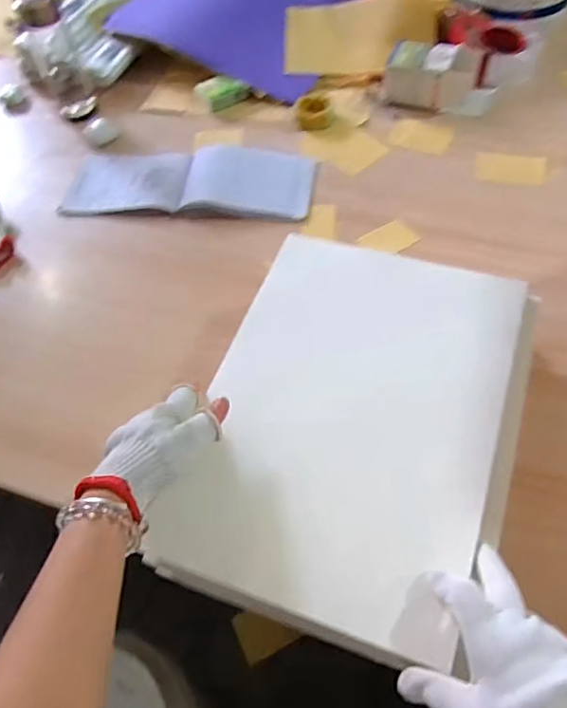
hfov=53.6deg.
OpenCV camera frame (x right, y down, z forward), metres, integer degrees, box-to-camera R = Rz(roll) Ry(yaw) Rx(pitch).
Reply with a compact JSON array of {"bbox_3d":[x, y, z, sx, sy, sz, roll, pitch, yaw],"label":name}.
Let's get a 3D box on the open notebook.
[{"bbox_3d":[-0.142,-0.263,0.853,0.370,0.024,0.142,3,57,8],"label":"open notebook"}]

